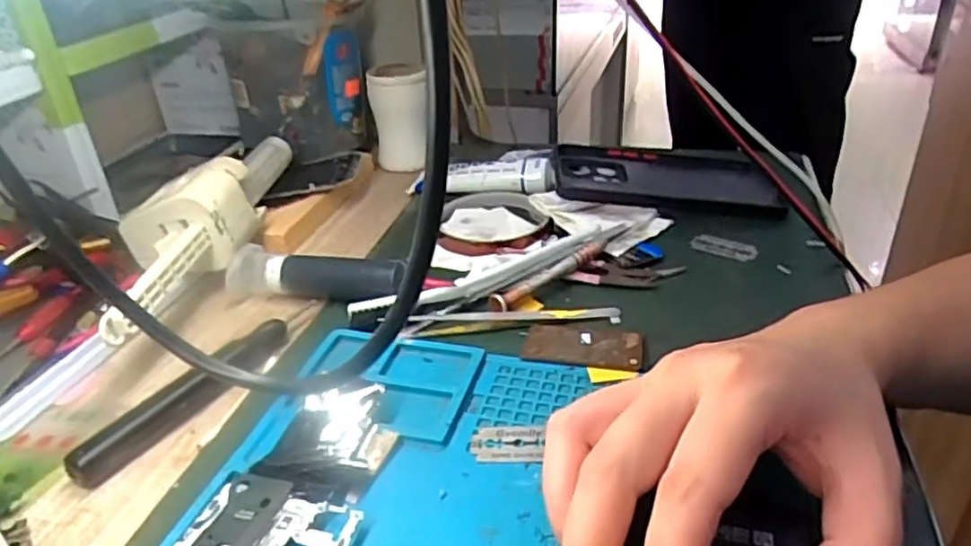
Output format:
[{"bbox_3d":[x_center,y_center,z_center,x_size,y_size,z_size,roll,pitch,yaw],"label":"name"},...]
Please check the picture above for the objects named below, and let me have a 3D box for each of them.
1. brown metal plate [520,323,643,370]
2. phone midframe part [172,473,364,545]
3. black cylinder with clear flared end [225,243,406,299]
[{"bbox_3d":[0.051,0.037,0.359,0.059,0.005,0.035,5,31,12],"label":"brown metal plate"},{"bbox_3d":[-0.078,0.101,0.260,0.078,0.006,0.047,8,32,17],"label":"phone midframe part"},{"bbox_3d":[-0.103,0.001,0.419,0.109,0.023,0.024,6,31,14],"label":"black cylinder with clear flared end"}]

